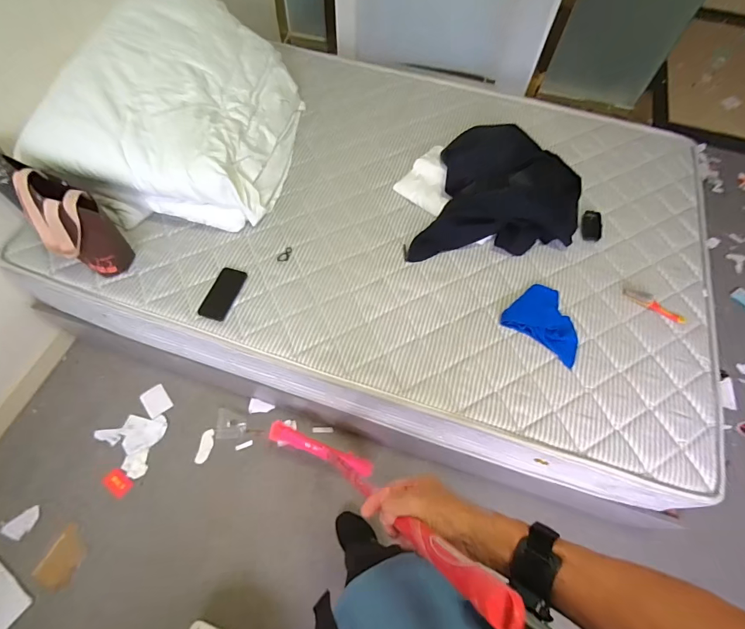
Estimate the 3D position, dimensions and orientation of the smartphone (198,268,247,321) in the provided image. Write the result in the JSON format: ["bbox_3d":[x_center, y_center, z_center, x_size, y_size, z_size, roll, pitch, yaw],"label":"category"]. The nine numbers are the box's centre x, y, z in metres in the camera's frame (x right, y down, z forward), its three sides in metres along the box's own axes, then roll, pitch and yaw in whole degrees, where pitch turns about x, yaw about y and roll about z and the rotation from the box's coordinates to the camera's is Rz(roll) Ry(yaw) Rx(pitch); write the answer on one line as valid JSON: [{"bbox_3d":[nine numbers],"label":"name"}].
[{"bbox_3d":[-0.413,-0.060,1.092,0.078,0.009,0.160,15,61,7],"label":"smartphone"}]

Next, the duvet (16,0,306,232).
[{"bbox_3d":[-0.554,-0.637,1.209,0.549,0.349,0.696,6,62,1],"label":"duvet"}]

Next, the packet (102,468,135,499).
[{"bbox_3d":[-0.793,0.525,1.230,0.081,0.014,0.060,35,65,17],"label":"packet"}]

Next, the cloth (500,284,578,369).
[{"bbox_3d":[0.479,0.022,1.071,0.165,0.022,0.211,-40,68,-22],"label":"cloth"}]

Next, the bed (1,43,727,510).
[{"bbox_3d":[0.076,-0.224,1.411,1.827,0.491,1.219,18,63,8],"label":"bed"}]

